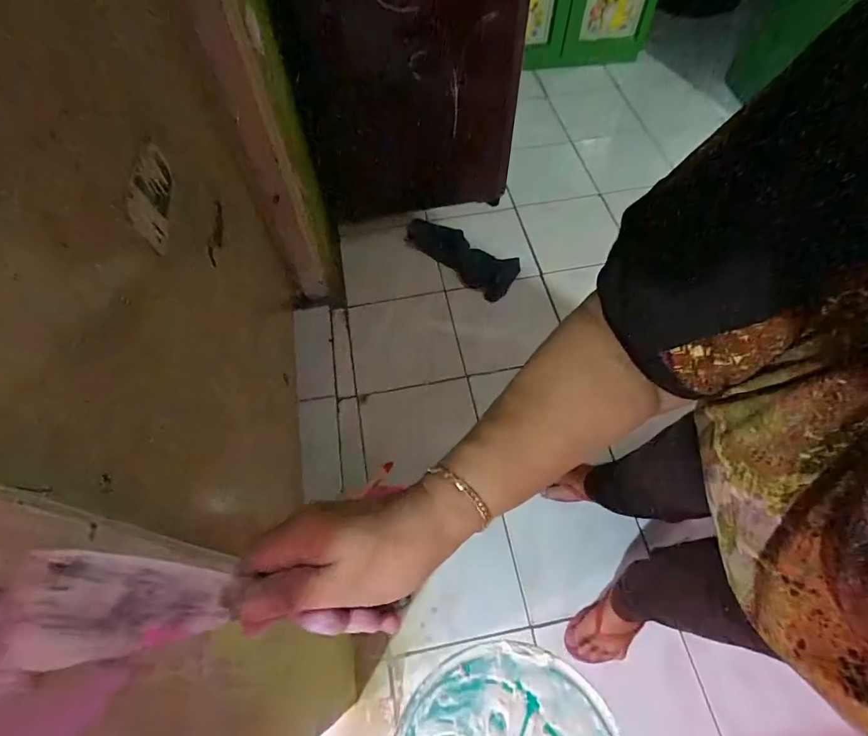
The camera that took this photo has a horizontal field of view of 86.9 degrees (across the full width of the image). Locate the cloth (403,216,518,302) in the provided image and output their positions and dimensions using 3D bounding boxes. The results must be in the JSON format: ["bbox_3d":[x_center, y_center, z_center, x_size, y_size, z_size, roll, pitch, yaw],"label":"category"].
[{"bbox_3d":[0.080,-0.361,1.468,0.382,0.076,0.168,31,64,2],"label":"cloth"}]

